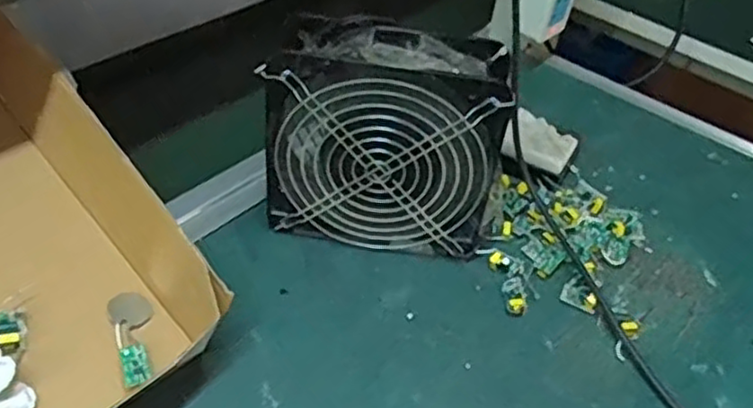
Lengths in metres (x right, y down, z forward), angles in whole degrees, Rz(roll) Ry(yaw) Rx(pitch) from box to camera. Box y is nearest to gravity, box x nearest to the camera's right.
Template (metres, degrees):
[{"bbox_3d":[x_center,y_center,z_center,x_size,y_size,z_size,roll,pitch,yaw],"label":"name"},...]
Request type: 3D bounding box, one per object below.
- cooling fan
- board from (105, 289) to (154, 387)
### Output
[{"bbox_3d":[0.005,-0.040,0.473,0.149,0.153,0.058,9,42,2],"label":"cooling fan"},{"bbox_3d":[-0.144,0.079,0.414,0.024,0.010,0.062,-11,45,-19],"label":"board"}]

